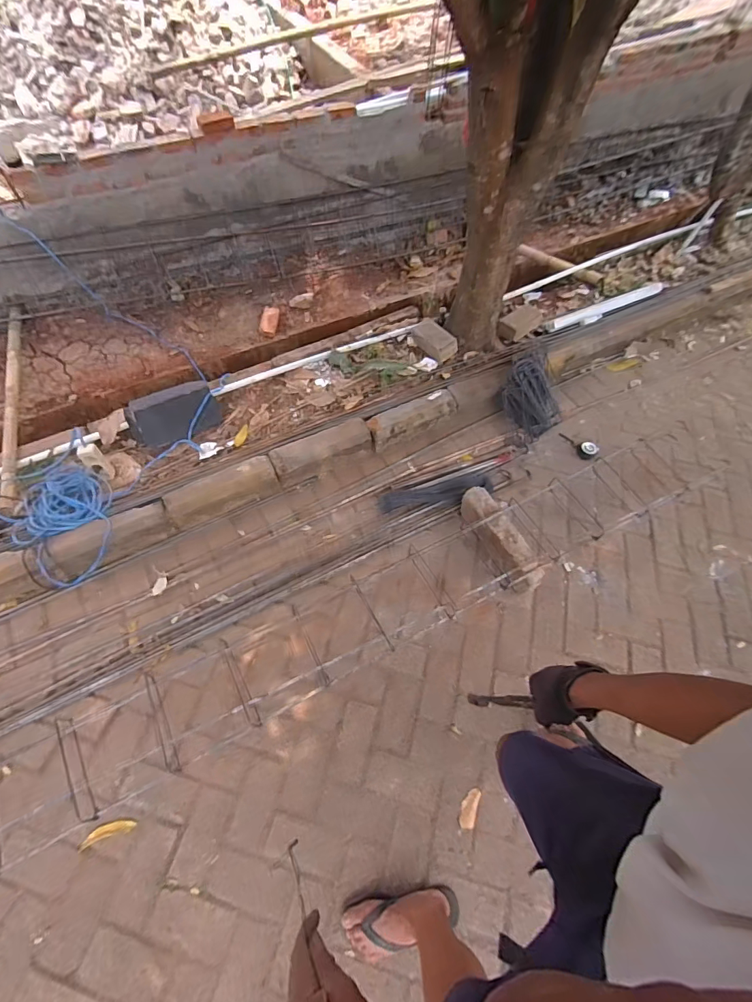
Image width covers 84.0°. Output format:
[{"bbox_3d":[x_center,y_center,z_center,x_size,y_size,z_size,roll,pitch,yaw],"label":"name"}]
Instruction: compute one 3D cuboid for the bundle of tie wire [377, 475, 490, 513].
[{"bbox_3d":[0.239,-0.033,1.710,0.464,0.053,0.111,-11,63,-8],"label":"bundle of tie wire"}]

